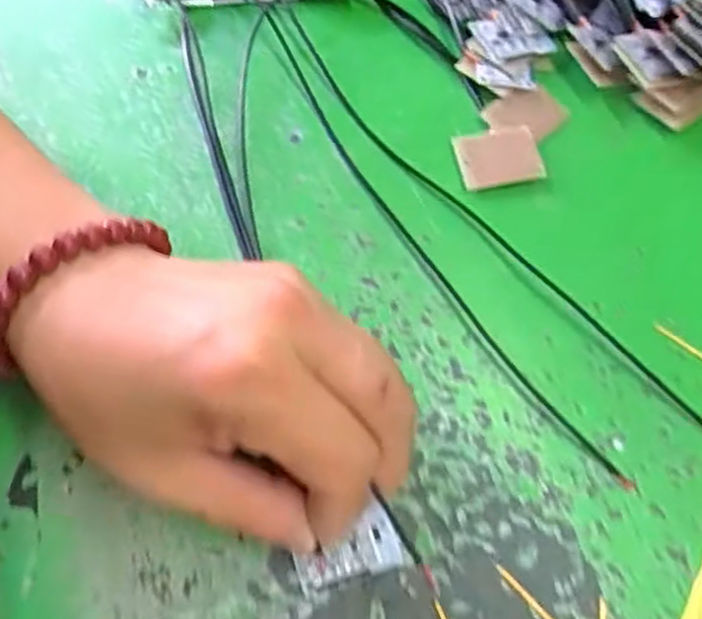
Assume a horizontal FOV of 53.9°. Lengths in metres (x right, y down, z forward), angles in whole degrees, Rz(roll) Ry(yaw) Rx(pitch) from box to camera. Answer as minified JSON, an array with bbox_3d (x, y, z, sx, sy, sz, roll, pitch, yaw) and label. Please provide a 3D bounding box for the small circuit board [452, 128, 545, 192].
[{"bbox_3d":[0.058,-0.061,0.276,0.032,0.004,0.025,-11,63,-4],"label":"small circuit board"}]

